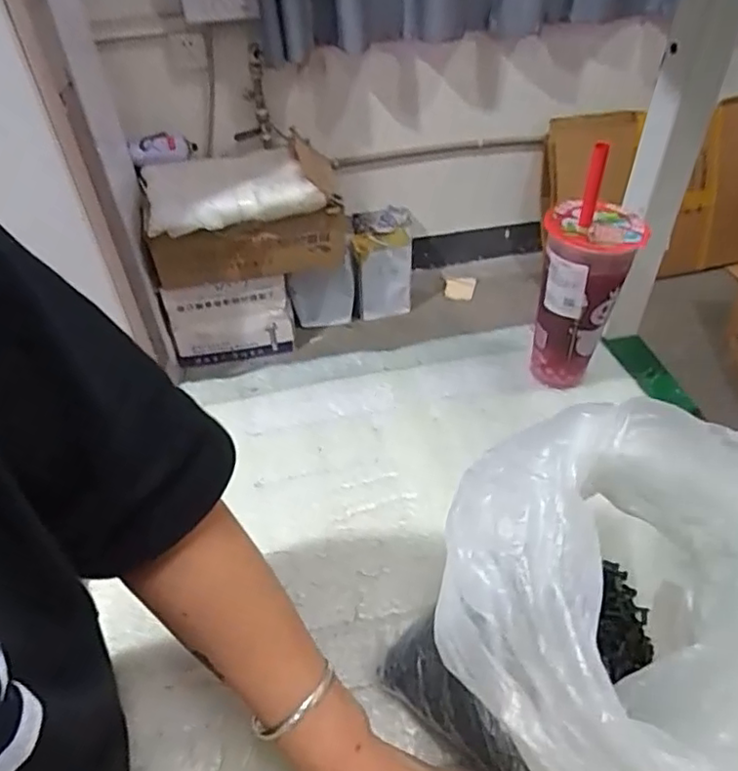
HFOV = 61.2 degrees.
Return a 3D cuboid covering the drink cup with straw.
[{"bbox_3d":[0.206,-0.106,0.601,0.079,0.237,0.082,-1,45,1],"label":"drink cup with straw"}]

